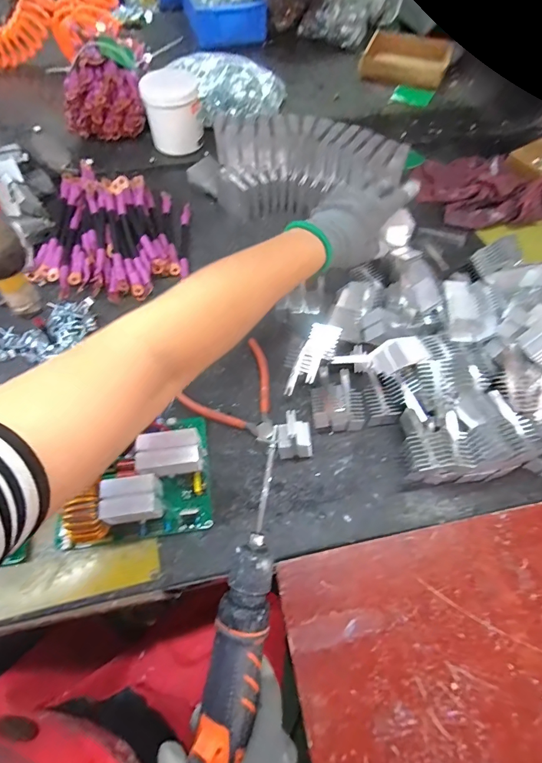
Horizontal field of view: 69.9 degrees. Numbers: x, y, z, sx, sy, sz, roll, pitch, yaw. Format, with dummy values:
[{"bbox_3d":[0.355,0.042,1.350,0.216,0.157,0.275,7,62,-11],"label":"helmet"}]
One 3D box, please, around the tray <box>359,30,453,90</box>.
[{"bbox_3d":[0.301,-0.715,0.864,0.179,0.046,0.148,21,62,11],"label":"tray"}]

